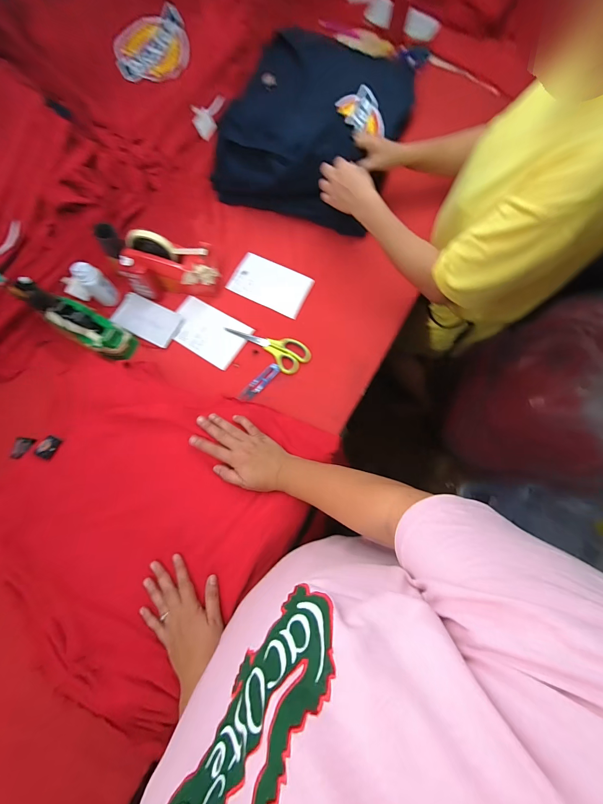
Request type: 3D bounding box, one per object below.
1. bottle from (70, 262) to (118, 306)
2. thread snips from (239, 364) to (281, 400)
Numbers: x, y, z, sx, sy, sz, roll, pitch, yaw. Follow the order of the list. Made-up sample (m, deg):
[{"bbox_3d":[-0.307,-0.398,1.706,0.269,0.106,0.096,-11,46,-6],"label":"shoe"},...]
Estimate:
[{"bbox_3d":[-0.422,-0.239,0.649,0.046,0.107,0.037,-43,76,-10],"label":"bottle"},{"bbox_3d":[-0.085,-0.041,0.641,0.027,0.006,0.100,41,79,13],"label":"thread snips"}]

